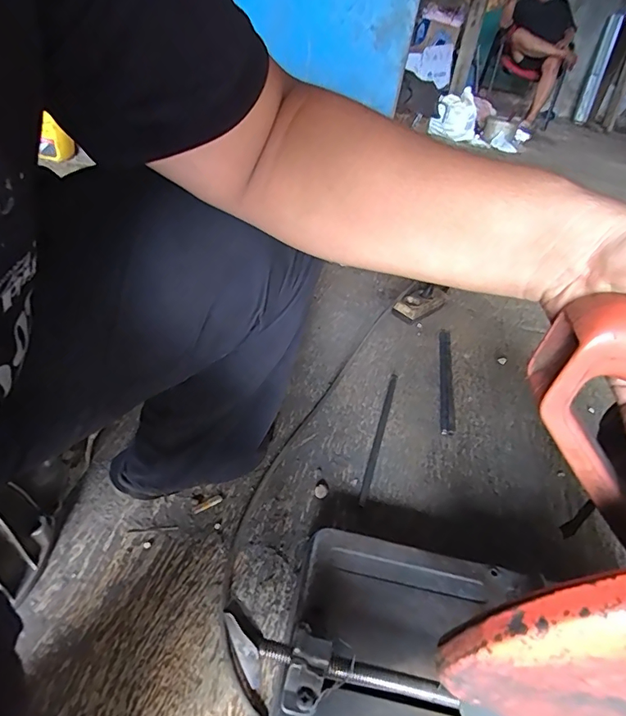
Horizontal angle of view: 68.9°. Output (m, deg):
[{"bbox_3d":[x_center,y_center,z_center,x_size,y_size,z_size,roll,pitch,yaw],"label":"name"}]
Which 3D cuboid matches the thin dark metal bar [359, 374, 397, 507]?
[{"bbox_3d":[0.117,0.129,0.786,0.014,0.011,0.299,15,40,9],"label":"thin dark metal bar"}]

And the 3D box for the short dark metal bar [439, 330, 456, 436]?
[{"bbox_3d":[0.266,0.038,0.905,0.027,0.008,0.300,12,40,5],"label":"short dark metal bar"}]

